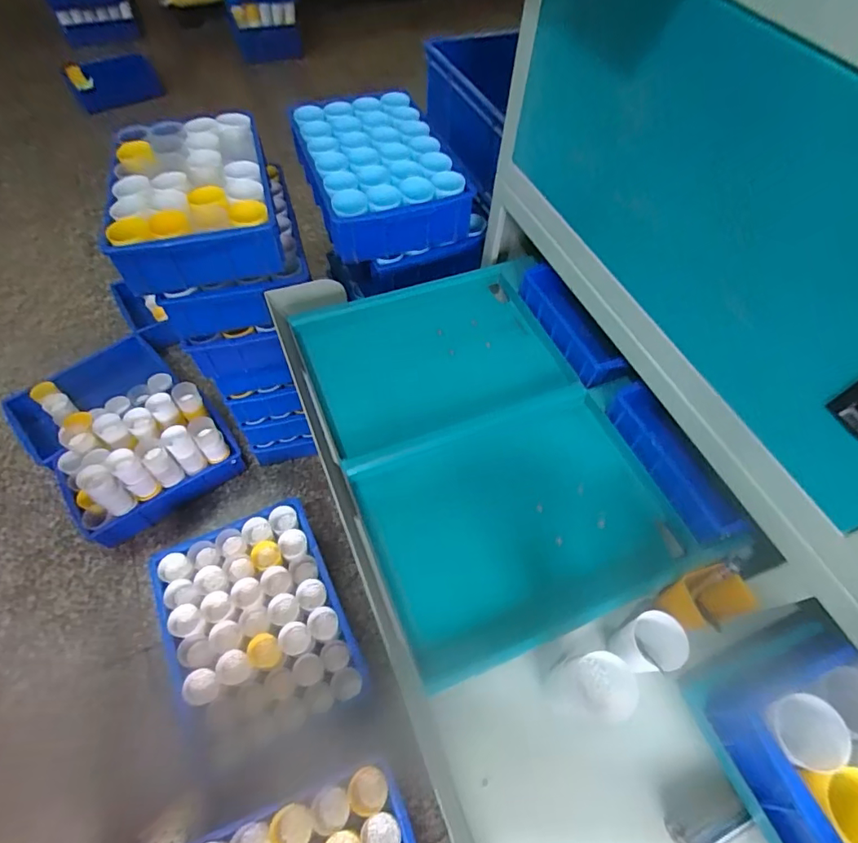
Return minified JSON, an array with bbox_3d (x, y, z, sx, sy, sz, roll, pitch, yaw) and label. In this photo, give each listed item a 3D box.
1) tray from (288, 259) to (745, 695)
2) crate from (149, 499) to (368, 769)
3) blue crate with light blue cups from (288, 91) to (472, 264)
[{"bbox_3d":[0.070,0.015,0.753,0.413,0.047,0.605,-19,60,-15],"label":"tray"},{"bbox_3d":[-0.381,0.453,1.083,0.376,0.141,0.447,-18,60,-14],"label":"crate"},{"bbox_3d":[-0.109,-0.519,0.994,0.282,0.113,0.369,-16,60,-9],"label":"blue crate with light blue cups"}]

